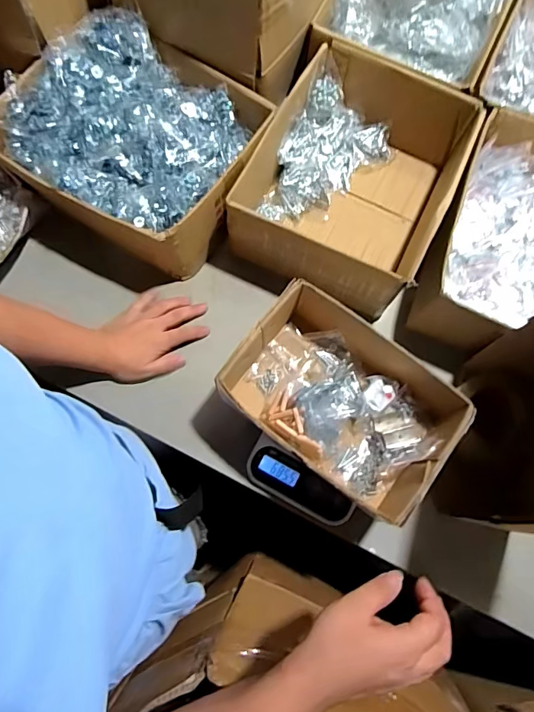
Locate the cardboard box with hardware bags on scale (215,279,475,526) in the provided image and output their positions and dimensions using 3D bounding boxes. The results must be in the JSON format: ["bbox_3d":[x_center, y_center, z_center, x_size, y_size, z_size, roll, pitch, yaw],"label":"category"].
[{"bbox_3d":[0.085,0.054,0.538,0.249,0.086,0.168,37,75,8],"label":"cardboard box with hardware bags on scale"}]

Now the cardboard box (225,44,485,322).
[{"bbox_3d":[0.126,-0.253,0.657,0.256,0.123,0.328,27,74,6],"label":"cardboard box"}]

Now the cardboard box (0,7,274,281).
[{"bbox_3d":[-0.190,-0.303,0.634,0.325,0.135,0.269,28,74,6],"label":"cardboard box"}]

